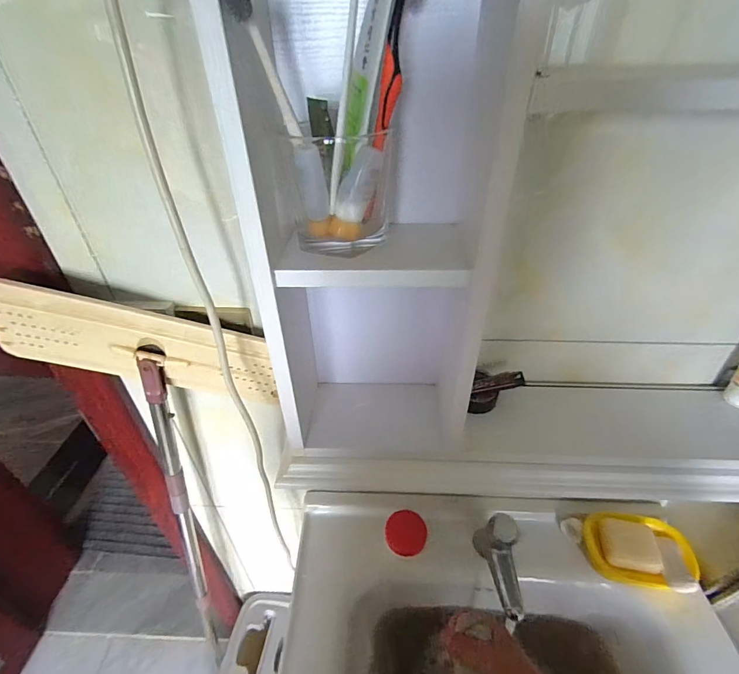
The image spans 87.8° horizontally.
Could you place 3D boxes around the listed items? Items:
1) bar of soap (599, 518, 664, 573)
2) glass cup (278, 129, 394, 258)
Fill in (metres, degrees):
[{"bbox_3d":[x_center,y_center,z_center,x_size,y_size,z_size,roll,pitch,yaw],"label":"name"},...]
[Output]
[{"bbox_3d":[0.387,0.311,0.571,0.071,0.023,0.070,6,37,9],"label":"bar of soap"},{"bbox_3d":[-0.022,-0.122,0.309,0.078,0.085,0.079,0,37,0],"label":"glass cup"}]

